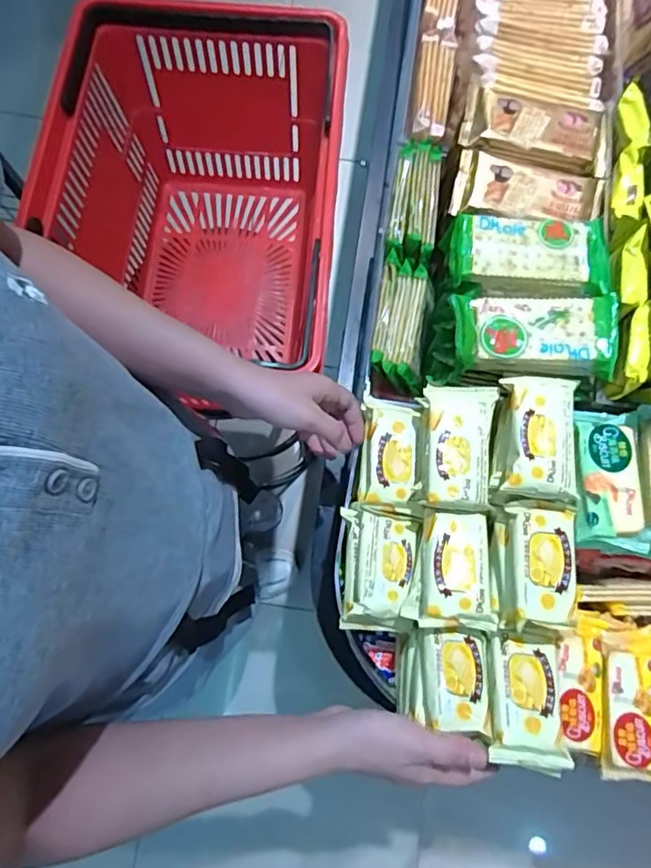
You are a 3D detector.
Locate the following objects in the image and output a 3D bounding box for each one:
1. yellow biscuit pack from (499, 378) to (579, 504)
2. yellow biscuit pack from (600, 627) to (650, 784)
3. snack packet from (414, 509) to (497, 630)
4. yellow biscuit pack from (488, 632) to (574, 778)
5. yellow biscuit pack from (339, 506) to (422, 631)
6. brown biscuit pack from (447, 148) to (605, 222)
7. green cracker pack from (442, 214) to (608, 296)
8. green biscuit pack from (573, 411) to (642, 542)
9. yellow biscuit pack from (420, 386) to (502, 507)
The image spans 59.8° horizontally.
[{"bbox_3d":[0.169,0.002,0.447,0.059,0.029,0.097,4,78,0],"label":"yellow biscuit pack"},{"bbox_3d":[0.257,0.222,0.468,0.056,0.022,0.114,7,78,1],"label":"yellow biscuit pack"},{"bbox_3d":[0.109,0.109,0.460,0.059,0.026,0.092,7,78,0],"label":"snack packet"},{"bbox_3d":[0.157,0.209,0.442,0.056,0.015,0.092,6,59,7],"label":"yellow biscuit pack"},{"bbox_3d":[0.043,0.121,0.501,0.066,0.039,0.103,12,78,1],"label":"yellow biscuit pack"},{"bbox_3d":[0.184,-0.219,0.516,0.132,0.015,0.058,13,78,2],"label":"brown biscuit pack"},{"bbox_3d":[0.170,-0.151,0.474,0.131,0.017,0.065,6,78,0],"label":"green cracker pack"},{"bbox_3d":[0.228,0.032,0.463,0.050,0.018,0.104,-2,78,-1],"label":"green biscuit pack"},{"bbox_3d":[0.108,0.009,0.468,0.055,0.017,0.100,6,78,0],"label":"yellow biscuit pack"}]

